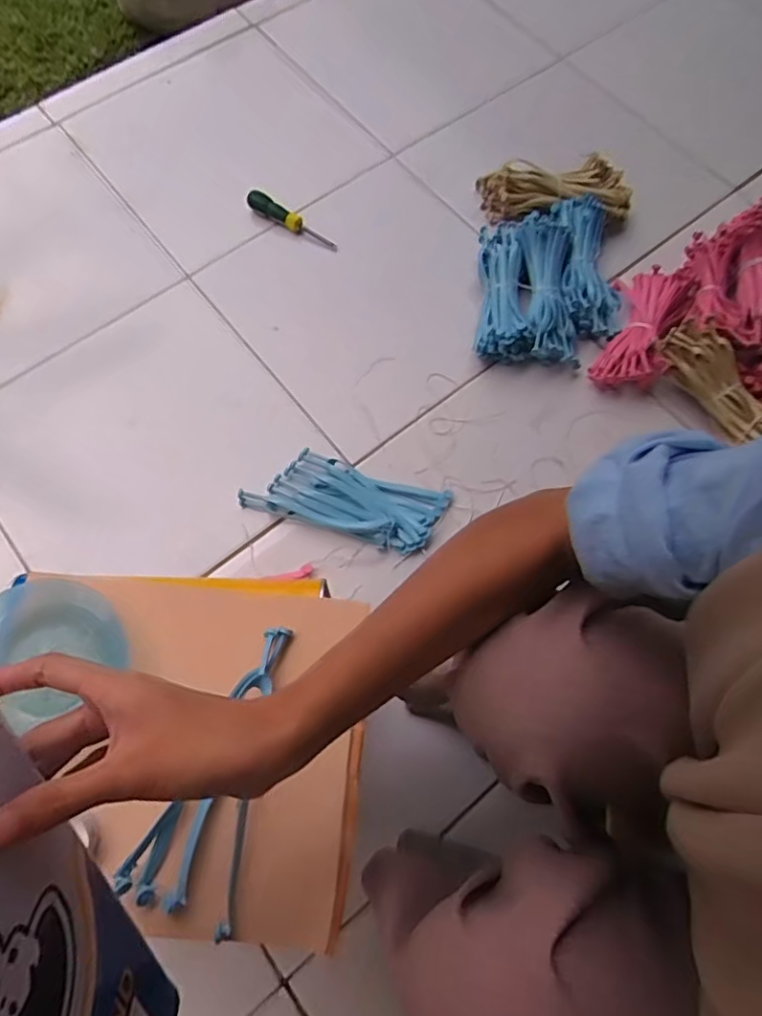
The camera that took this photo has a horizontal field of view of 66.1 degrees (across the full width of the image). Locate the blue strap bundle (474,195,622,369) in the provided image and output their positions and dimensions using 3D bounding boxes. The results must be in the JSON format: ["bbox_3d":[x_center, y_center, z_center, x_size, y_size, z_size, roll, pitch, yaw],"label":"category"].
[{"bbox_3d":[0.244,-0.330,0.845,0.203,0.074,0.250,5,71,-1],"label":"blue strap bundle"}]

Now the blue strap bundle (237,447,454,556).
[{"bbox_3d":[-0.045,-0.015,0.748,0.248,0.020,0.096,17,71,3],"label":"blue strap bundle"}]

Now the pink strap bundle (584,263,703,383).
[{"bbox_3d":[0.366,-0.254,0.822,0.097,0.056,0.192,27,72,7],"label":"pink strap bundle"}]

